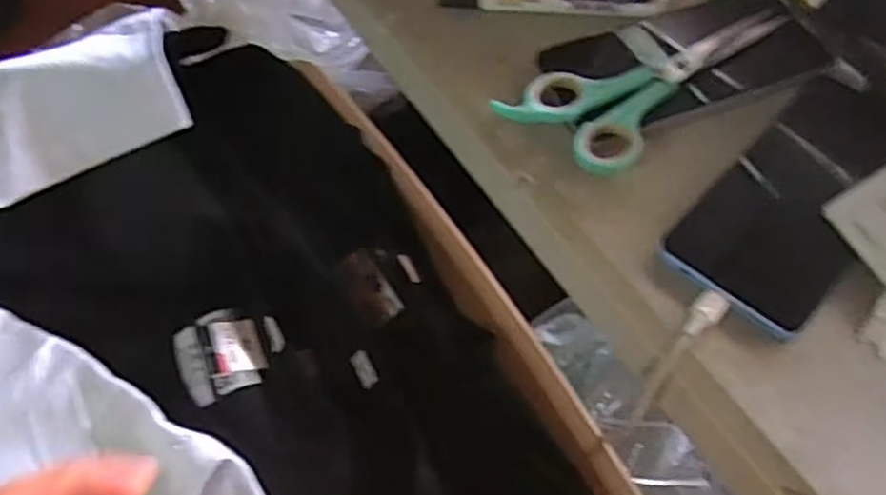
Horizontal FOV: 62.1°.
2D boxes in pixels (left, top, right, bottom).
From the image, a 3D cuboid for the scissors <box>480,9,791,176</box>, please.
[{"bbox_3d":[0.123,-0.102,0.424,0.172,0.011,0.073,-35,61,-18],"label":"scissors"}]

